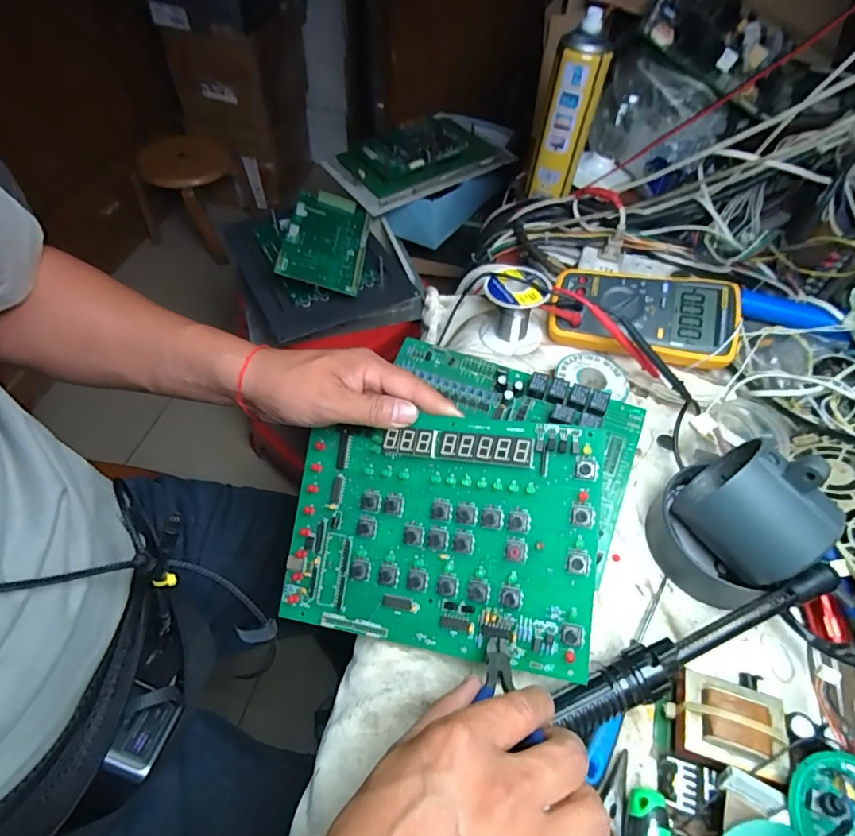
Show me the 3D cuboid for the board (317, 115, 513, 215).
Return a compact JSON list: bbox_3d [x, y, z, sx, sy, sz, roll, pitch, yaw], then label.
[{"bbox_3d":[-0.018,-0.477,0.919,0.298,0.034,0.203,-28,67,-8],"label":"board"}]

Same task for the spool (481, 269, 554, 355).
[{"bbox_3d":[0.090,-0.112,0.515,0.065,0.066,0.062,13,55,7],"label":"spool"}]

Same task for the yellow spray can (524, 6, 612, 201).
[{"bbox_3d":[0.177,-0.383,0.636,0.064,0.202,0.071,13,55,7],"label":"yellow spray can"}]

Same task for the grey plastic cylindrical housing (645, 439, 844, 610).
[{"bbox_3d":[0.227,0.070,0.364,0.078,0.112,0.098,-21,58,-17],"label":"grey plastic cylindrical housing"}]

